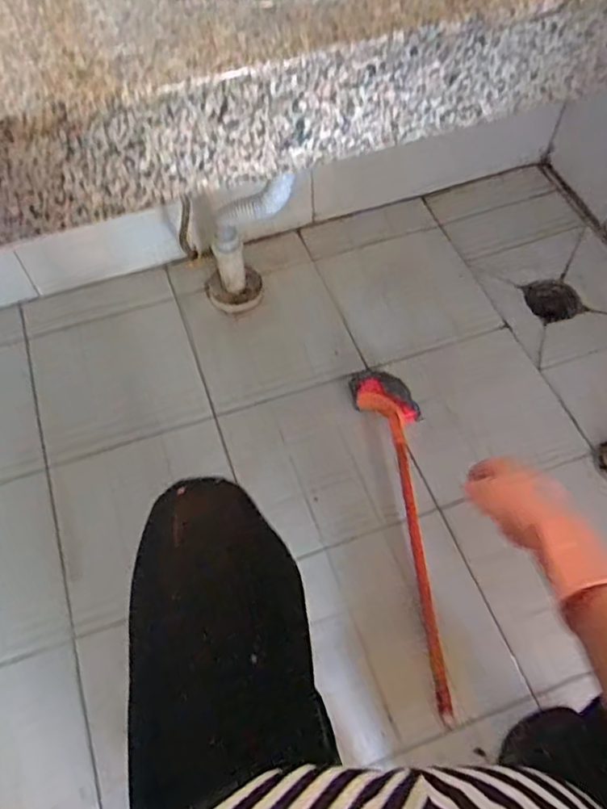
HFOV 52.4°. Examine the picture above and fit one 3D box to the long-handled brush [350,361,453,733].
[{"bbox_3d":[0.189,0.184,0.963,0.109,0.065,0.538,-10,59,-5],"label":"long-handled brush"}]

